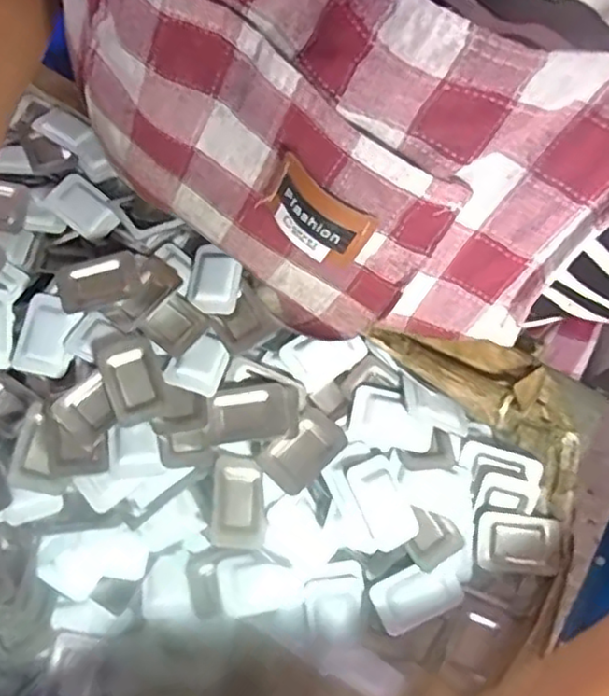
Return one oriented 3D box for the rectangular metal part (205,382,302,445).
[{"bbox_3d":[-0.025,0.032,0.316,0.043,0.004,0.026,-6,73,-1],"label":"rectangular metal part"}]

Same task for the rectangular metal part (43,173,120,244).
[{"bbox_3d":[-0.121,-0.077,0.365,0.039,0.006,0.026,40,78,11],"label":"rectangular metal part"}]

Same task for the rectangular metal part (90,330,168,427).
[{"bbox_3d":[-0.083,0.013,0.316,0.026,0.006,0.047,-24,74,-6],"label":"rectangular metal part"}]

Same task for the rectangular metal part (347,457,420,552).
[{"bbox_3d":[0.036,0.072,0.310,0.025,0.005,0.041,-18,79,-31],"label":"rectangular metal part"}]

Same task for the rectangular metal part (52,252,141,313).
[{"bbox_3d":[-0.104,-0.033,0.338,0.042,0.005,0.023,-20,74,-5],"label":"rectangular metal part"}]

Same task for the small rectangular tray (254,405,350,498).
[{"bbox_3d":[-0.001,0.048,0.314,0.027,0.004,0.039,41,78,12],"label":"small rectangular tray"}]

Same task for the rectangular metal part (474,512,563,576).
[{"bbox_3d":[0.102,0.094,0.318,0.041,0.004,0.027,4,73,2],"label":"rectangular metal part"}]

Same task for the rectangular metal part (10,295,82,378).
[{"bbox_3d":[-0.127,-0.006,0.327,0.027,0.006,0.039,14,74,5],"label":"rectangular metal part"}]

